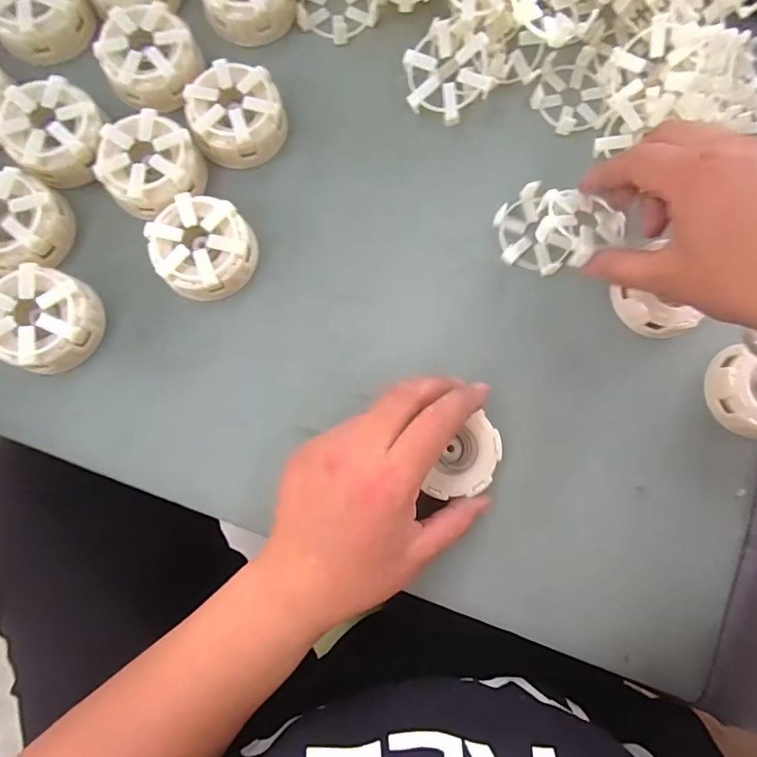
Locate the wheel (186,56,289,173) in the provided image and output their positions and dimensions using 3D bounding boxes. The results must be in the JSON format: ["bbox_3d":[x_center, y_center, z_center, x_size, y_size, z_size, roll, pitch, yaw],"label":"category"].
[{"bbox_3d":[-0.093,-0.173,0.305,0.058,0.030,0.056,0,84,-3],"label":"wheel"}]

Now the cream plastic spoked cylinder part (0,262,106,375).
[{"bbox_3d":[-0.205,-0.035,0.284,0.057,0.033,0.060,0,84,-3],"label":"cream plastic spoked cylinder part"}]

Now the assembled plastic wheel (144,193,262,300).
[{"bbox_3d":[-0.110,-0.083,0.295,0.059,0.030,0.060,0,84,-3],"label":"assembled plastic wheel"}]

